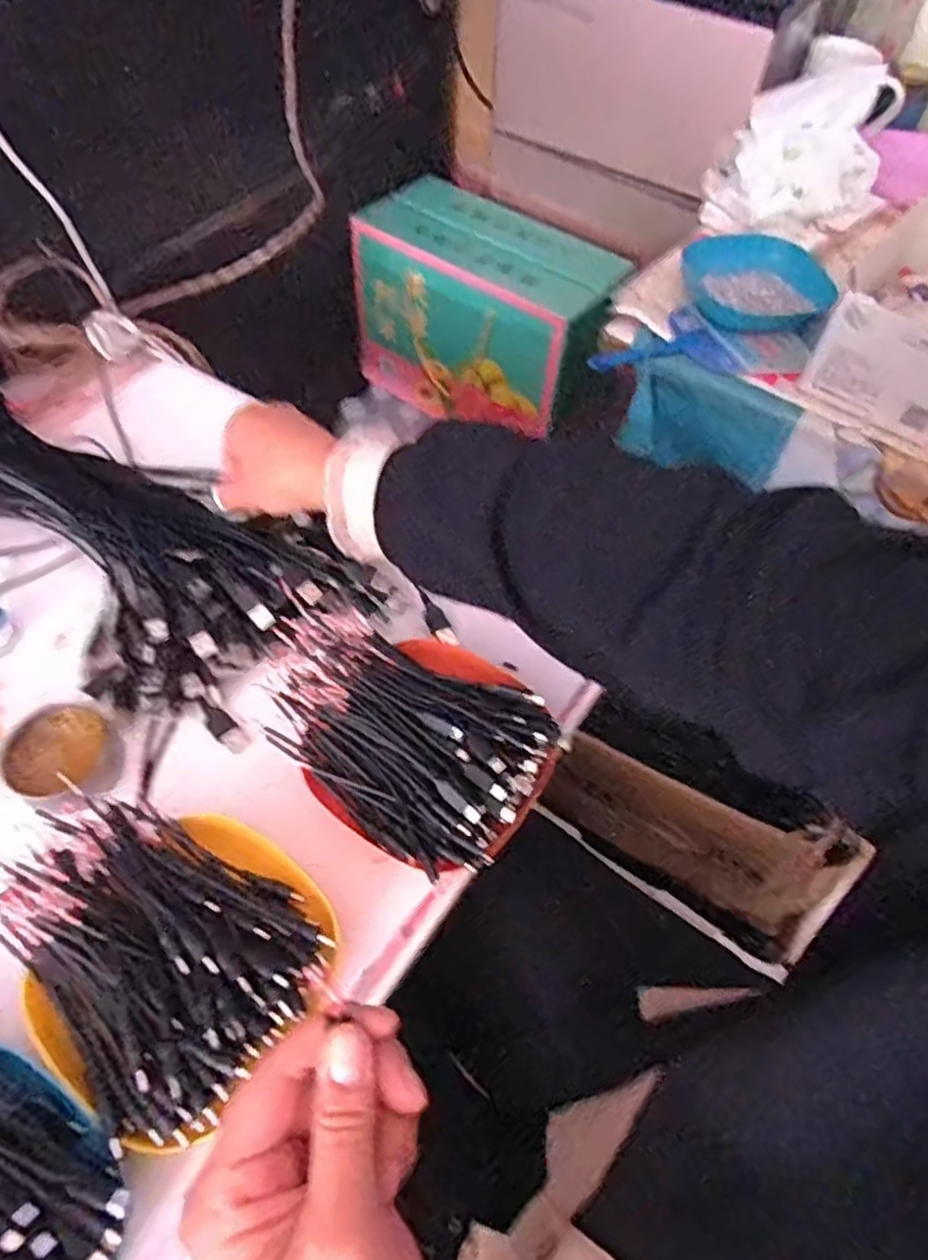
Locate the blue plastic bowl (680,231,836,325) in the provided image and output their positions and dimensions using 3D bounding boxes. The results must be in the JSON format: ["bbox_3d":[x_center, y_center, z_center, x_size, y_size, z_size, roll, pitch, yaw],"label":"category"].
[{"bbox_3d":[0.288,-0.337,0.740,0.135,0.035,0.107,-13,58,-12],"label":"blue plastic bowl"}]

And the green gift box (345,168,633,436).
[{"bbox_3d":[0.034,-0.417,1.030,0.344,0.234,0.166,34,61,18],"label":"green gift box"}]

